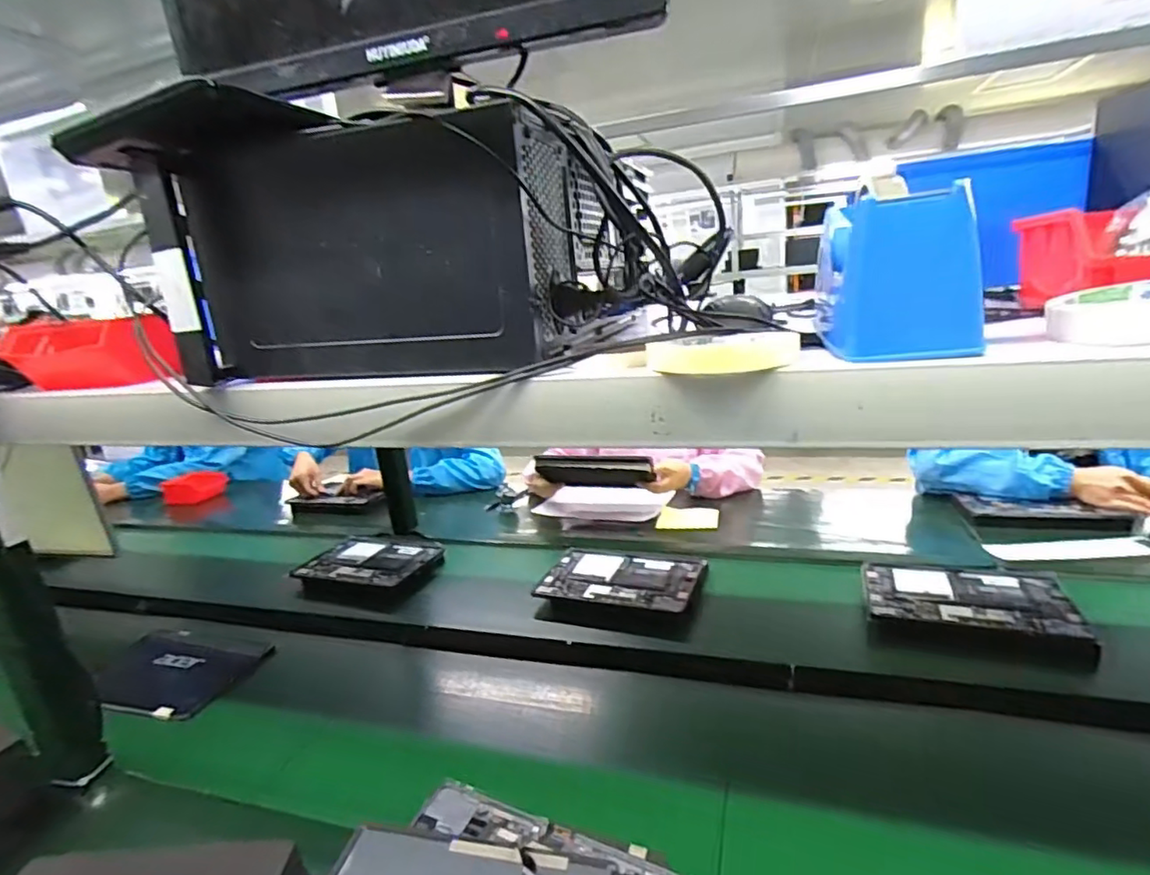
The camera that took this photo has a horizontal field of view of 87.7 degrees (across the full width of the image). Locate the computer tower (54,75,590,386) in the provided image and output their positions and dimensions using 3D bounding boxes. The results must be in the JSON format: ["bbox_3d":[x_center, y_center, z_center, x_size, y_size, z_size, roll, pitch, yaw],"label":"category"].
[{"bbox_3d":[-0.169,-0.155,0.468,0.328,0.196,0.145,-1,16,15],"label":"computer tower"}]

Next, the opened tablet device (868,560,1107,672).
[{"bbox_3d":[0.569,0.244,0.873,0.263,0.042,0.194,1,19,22],"label":"opened tablet device"}]

